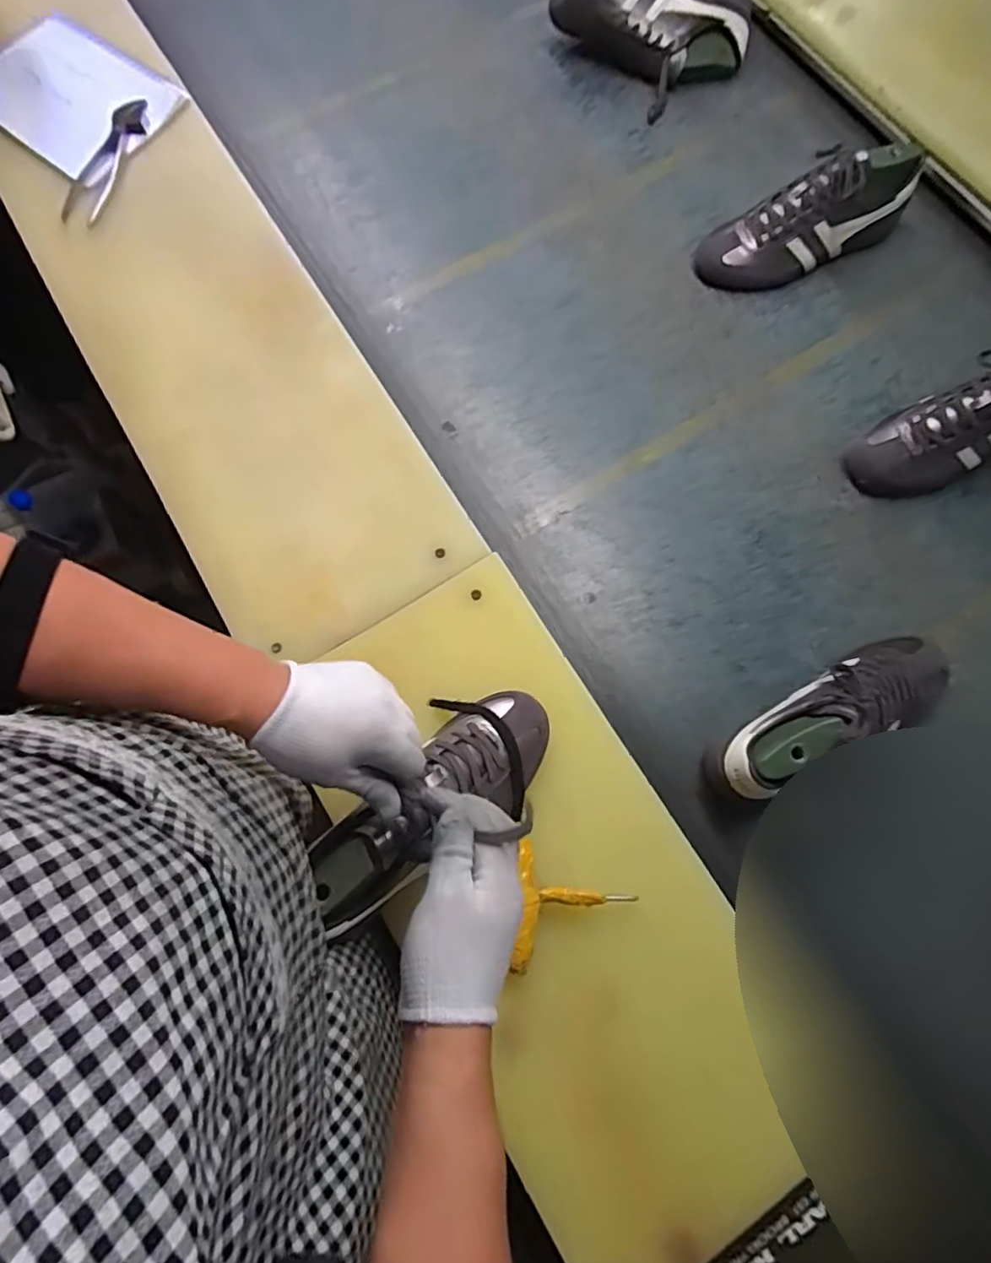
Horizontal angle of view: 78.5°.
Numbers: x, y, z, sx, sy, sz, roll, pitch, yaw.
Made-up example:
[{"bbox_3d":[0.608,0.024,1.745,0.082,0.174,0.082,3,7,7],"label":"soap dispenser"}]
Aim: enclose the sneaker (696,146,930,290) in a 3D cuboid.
[{"bbox_3d":[0.386,-0.513,0.744,0.269,0.103,0.091,-26,76,-7],"label":"sneaker"}]

